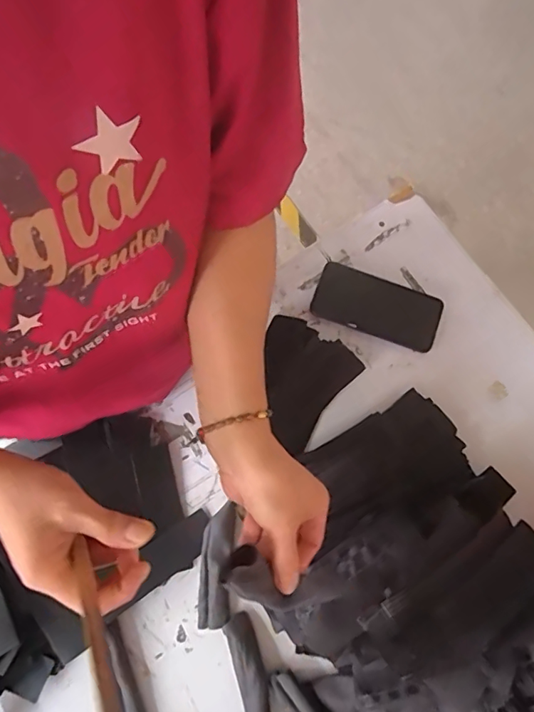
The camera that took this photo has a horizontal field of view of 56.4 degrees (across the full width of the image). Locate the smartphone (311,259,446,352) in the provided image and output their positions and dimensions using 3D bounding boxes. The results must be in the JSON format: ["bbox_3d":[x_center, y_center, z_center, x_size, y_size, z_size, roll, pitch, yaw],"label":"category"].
[{"bbox_3d":[0.145,-0.067,0.659,0.164,0.013,0.081,22,76,6],"label":"smartphone"}]

